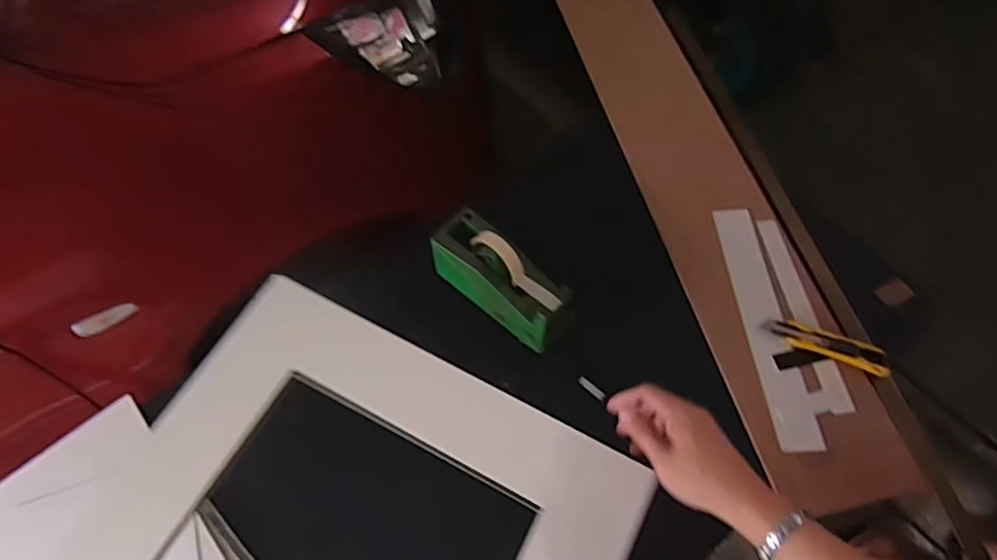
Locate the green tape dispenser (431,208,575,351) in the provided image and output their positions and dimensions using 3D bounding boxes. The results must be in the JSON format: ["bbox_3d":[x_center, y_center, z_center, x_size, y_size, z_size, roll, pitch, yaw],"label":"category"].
[{"bbox_3d":[0.005,-0.005,0.762,0.203,0.093,0.078,37,67,20],"label":"green tape dispenser"}]

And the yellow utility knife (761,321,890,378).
[{"bbox_3d":[0.433,0.085,0.757,0.151,0.020,0.036,20,63,13],"label":"yellow utility knife"}]

